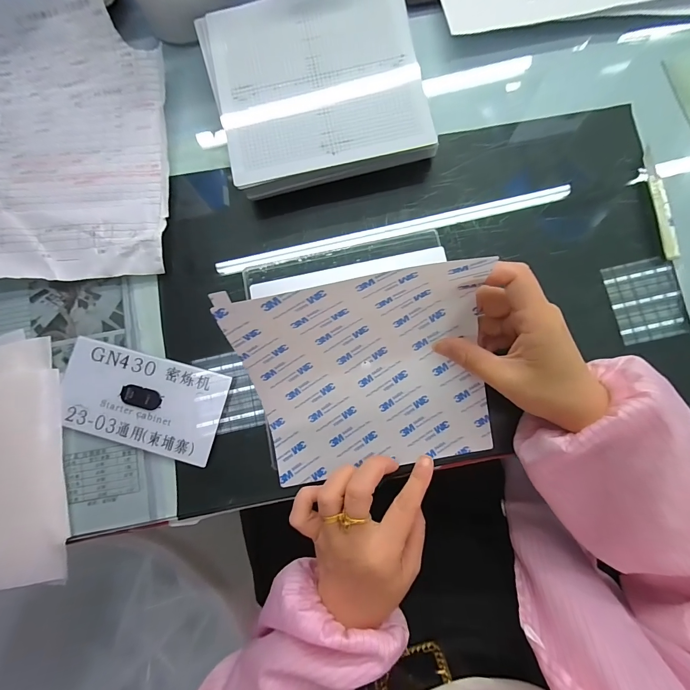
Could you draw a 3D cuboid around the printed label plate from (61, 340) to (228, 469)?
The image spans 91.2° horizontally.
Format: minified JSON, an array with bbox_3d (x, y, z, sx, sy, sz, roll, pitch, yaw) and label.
[{"bbox_3d":[-0.182,0.049,0.300,0.146,0.005,0.078,14,82,4],"label":"printed label plate"}]

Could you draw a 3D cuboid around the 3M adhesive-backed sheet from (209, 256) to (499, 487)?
[{"bbox_3d":[0.018,0.023,0.258,0.174,0.032,0.161,-11,118,-1],"label":"3M adhesive-backed sheet"}]

